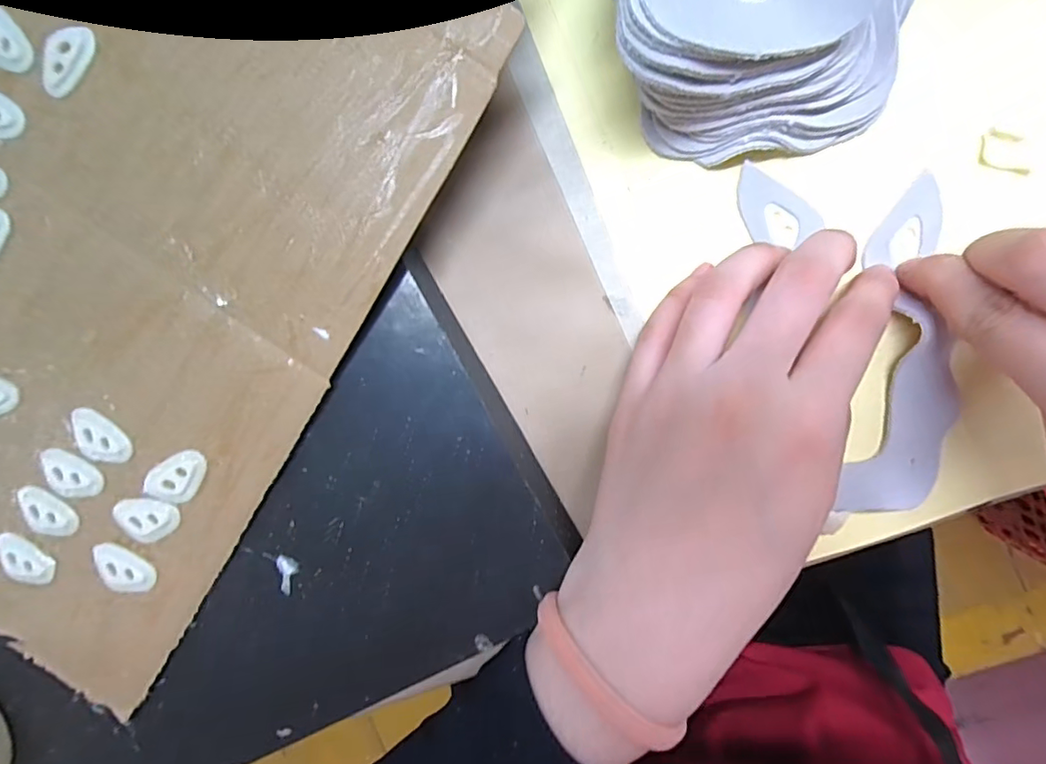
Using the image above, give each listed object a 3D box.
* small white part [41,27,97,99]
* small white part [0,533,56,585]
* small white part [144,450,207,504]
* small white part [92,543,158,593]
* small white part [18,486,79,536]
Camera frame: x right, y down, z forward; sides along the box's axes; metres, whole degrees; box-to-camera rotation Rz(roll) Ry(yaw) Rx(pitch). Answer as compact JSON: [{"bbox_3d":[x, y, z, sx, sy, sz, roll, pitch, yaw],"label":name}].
[{"bbox_3d":[-0.158,-0.112,0.186,0.014,0.004,0.026,41,96,-2],"label":"small white part"},{"bbox_3d":[-0.192,0.069,0.206,0.024,0.006,0.013,29,96,-1],"label":"small white part"},{"bbox_3d":[-0.129,0.036,0.200,0.025,0.004,0.016,-39,93,5],"label":"small white part"},{"bbox_3d":[-0.153,0.071,0.206,0.025,0.004,0.017,16,96,0],"label":"small white part"},{"bbox_3d":[-0.182,0.050,0.204,0.024,0.004,0.015,26,96,-1],"label":"small white part"}]

